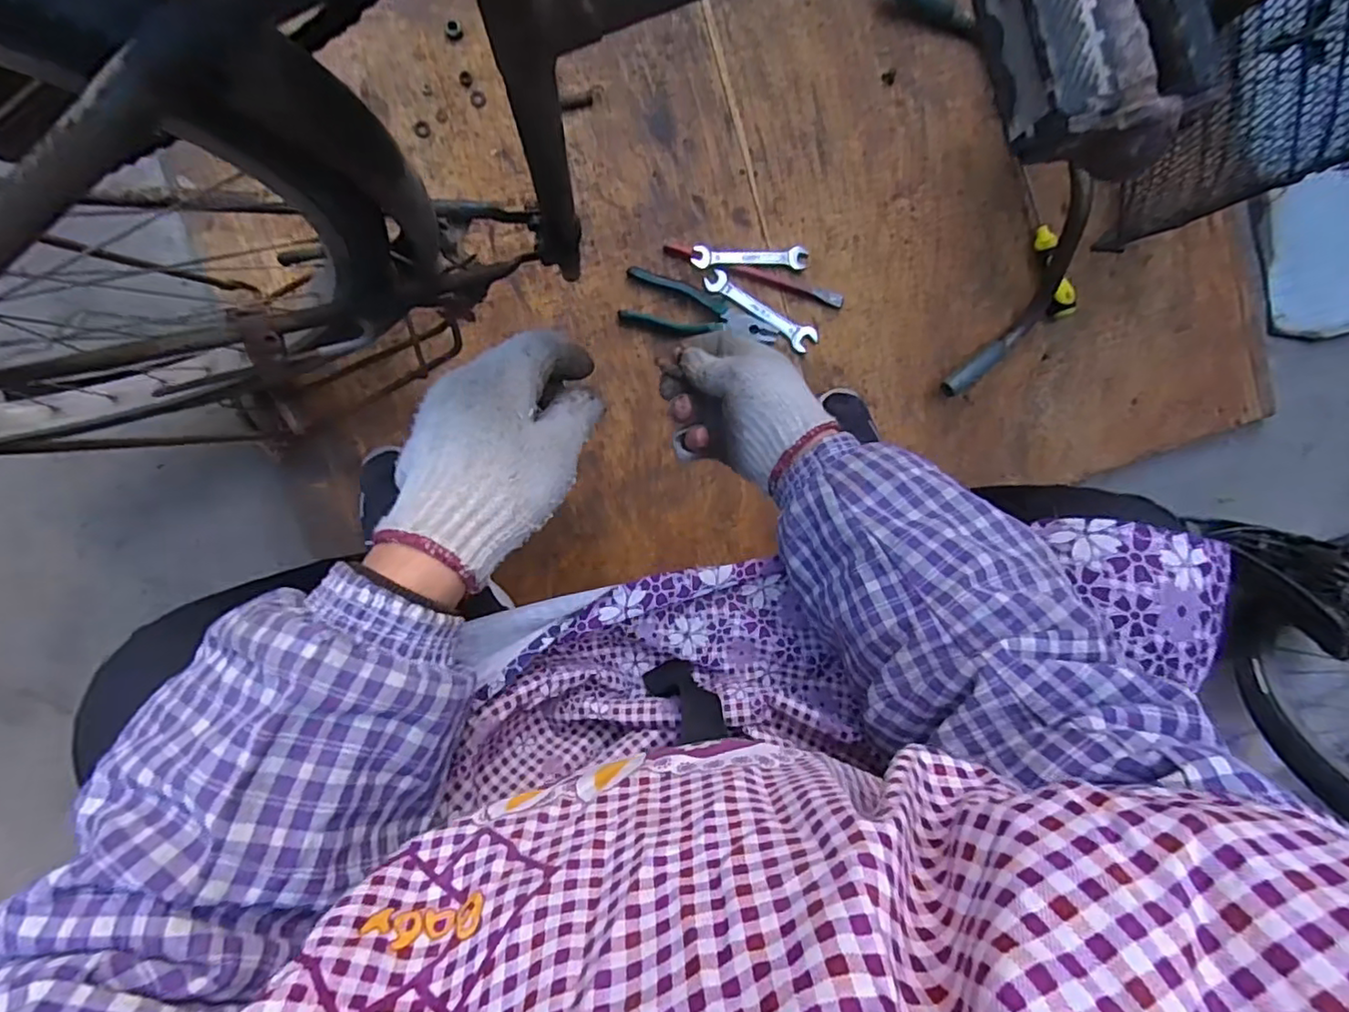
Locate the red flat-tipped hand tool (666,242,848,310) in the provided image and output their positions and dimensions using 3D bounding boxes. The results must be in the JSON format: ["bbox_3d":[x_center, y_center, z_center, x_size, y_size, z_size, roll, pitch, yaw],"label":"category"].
[{"bbox_3d":[0.103,-0.293,0.785,0.235,0.011,0.016,16,93,-6],"label":"red flat-tipped hand tool"}]

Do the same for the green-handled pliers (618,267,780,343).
[{"bbox_3d":[0.033,-0.243,0.781,0.192,0.022,0.064,13,93,-6],"label":"green-handled pliers"}]

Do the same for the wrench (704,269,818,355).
[{"bbox_3d":[0.111,-0.248,0.789,0.158,0.011,0.033,32,91,-6],"label":"wrench"}]

